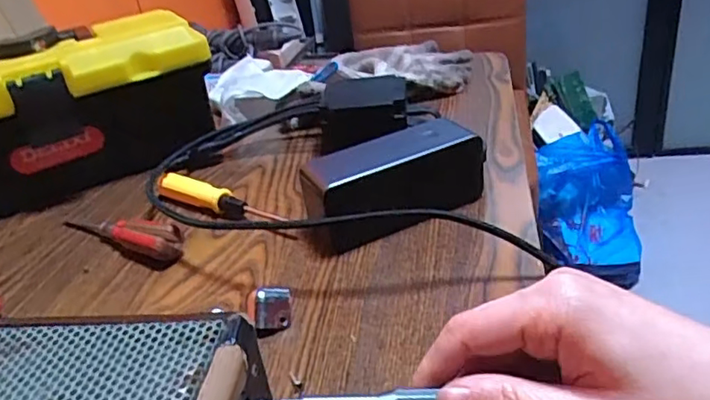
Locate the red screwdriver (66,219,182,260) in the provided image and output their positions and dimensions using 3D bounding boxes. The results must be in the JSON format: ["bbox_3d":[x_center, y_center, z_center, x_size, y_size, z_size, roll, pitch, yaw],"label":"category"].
[{"bbox_3d":[-0.189,0.021,0.472,0.137,0.027,0.022,12,37,32],"label":"red screwdriver"}]

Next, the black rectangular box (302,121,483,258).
[{"bbox_3d":[0.031,-0.013,0.446,0.145,0.059,0.064,-17,31,-13],"label":"black rectangular box"}]

